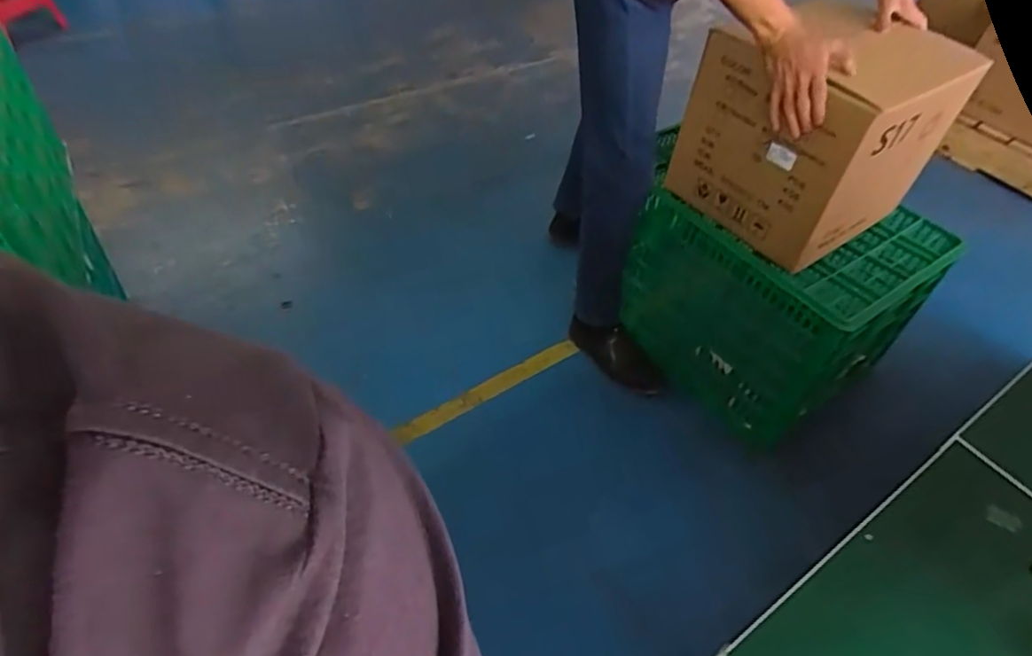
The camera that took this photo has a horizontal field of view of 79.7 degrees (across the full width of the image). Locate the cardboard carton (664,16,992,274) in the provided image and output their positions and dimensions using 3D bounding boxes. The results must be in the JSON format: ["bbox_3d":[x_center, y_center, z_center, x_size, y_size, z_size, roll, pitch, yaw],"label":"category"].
[{"bbox_3d":[0.546,-0.365,1.162,0.349,0.328,0.337,-28,56,-28],"label":"cardboard carton"}]

